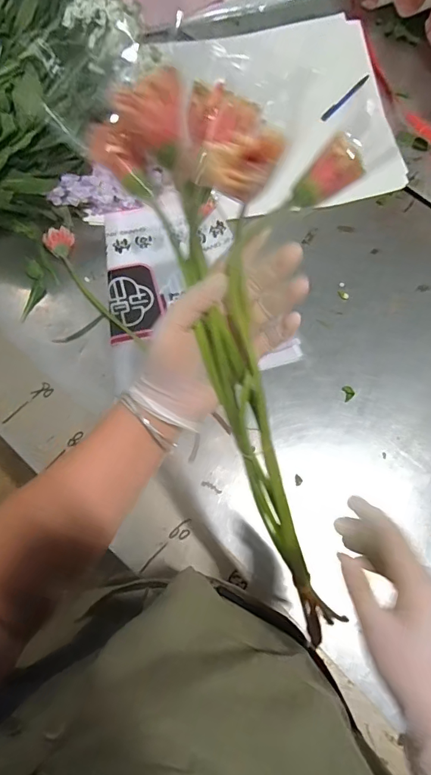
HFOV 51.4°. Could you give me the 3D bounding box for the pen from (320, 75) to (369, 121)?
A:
[{"bbox_3d":[0.258,-0.580,0.898,0.017,0.012,0.147,39,77,12],"label":"pen"}]

